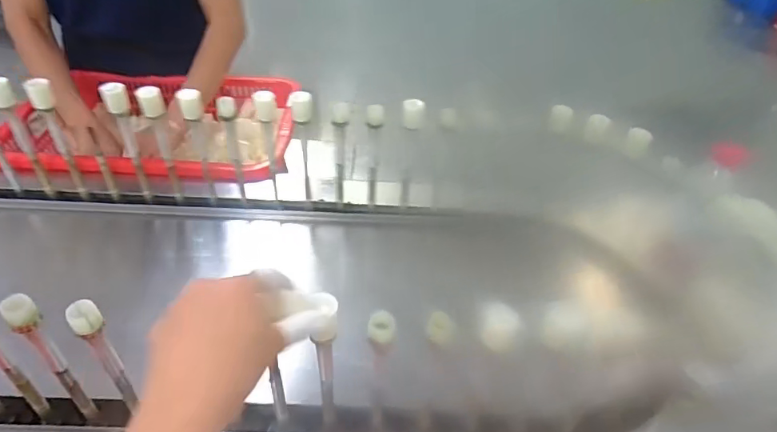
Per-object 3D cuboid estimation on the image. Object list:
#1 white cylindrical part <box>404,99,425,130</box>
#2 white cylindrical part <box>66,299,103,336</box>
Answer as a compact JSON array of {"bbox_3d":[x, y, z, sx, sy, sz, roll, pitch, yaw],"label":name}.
[{"bbox_3d":[0.035,-0.140,0.681,0.029,0.037,0.024,7,40,6],"label":"white cylindrical part"},{"bbox_3d":[-0.260,0.087,0.427,0.024,0.022,0.023,1,40,-1],"label":"white cylindrical part"}]

